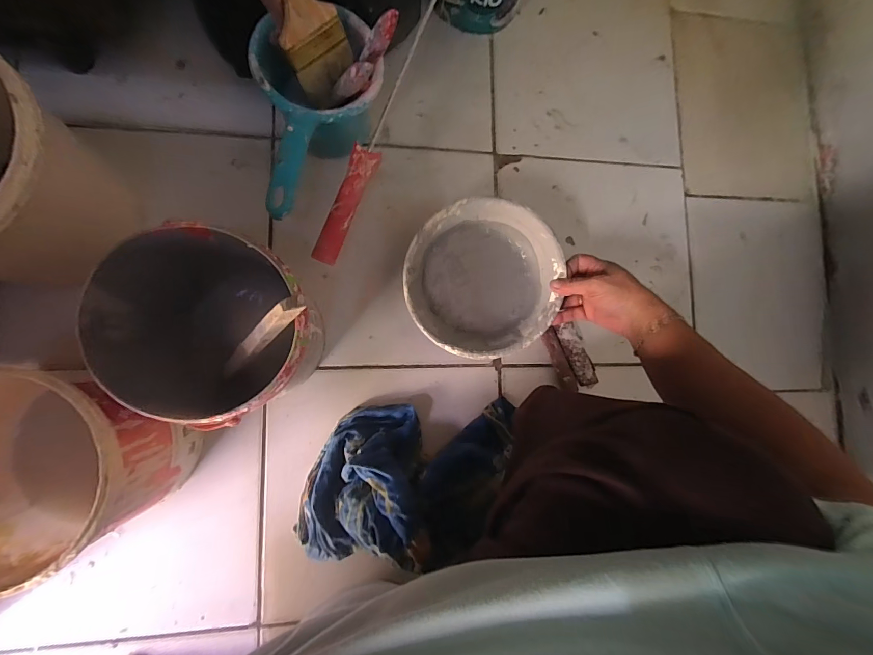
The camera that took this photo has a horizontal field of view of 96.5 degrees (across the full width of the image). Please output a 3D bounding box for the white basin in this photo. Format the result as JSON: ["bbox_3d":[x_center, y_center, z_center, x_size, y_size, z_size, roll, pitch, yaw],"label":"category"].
[{"bbox_3d":[0.056,-0.061,0.518,0.189,0.077,0.191,1,86,-8],"label":"white basin"}]

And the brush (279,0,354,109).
[{"bbox_3d":[-0.130,-0.312,0.382,0.067,0.190,0.012,-35,72,-6],"label":"brush"}]

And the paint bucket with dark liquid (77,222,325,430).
[{"bbox_3d":[-0.229,0.013,0.423,0.185,0.212,0.191,1,86,-8],"label":"paint bucket with dark liquid"}]

